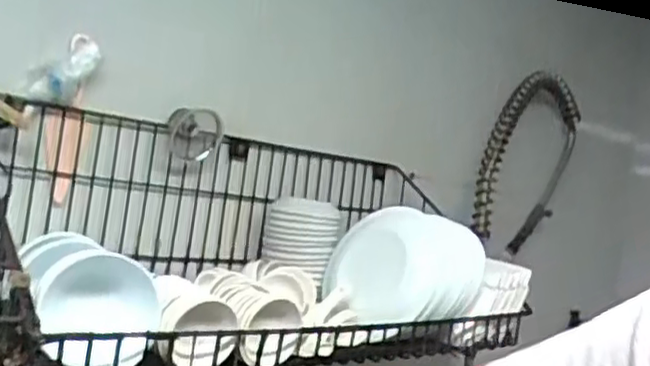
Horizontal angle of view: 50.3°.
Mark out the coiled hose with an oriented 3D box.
[{"bbox_3d":[0.406,-0.047,1.391,0.302,0.359,0.046,23,-7,-43],"label":"coiled hose"}]

